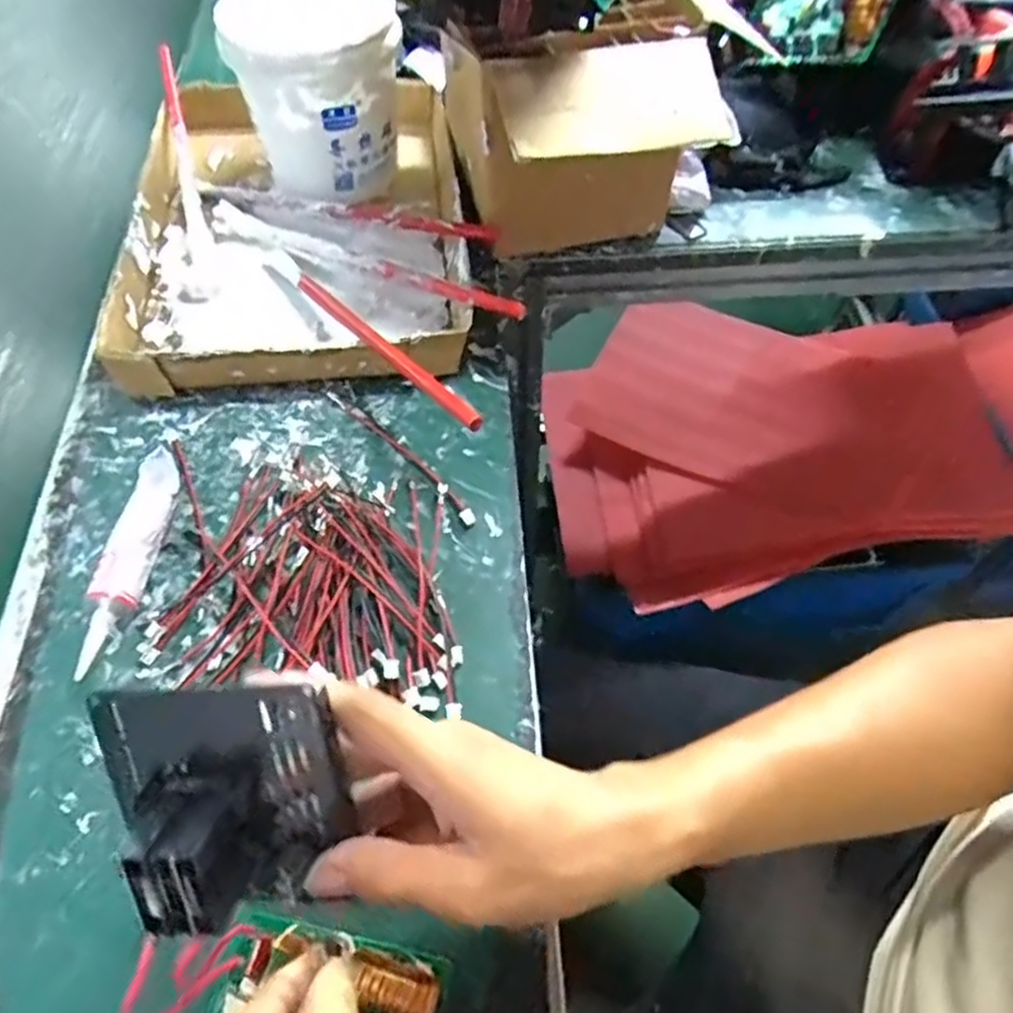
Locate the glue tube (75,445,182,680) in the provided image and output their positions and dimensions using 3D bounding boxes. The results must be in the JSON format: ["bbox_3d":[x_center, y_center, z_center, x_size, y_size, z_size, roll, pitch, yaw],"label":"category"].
[{"bbox_3d":[-0.208,0.029,0.387,0.024,0.031,0.126,3,59,3],"label":"glue tube"}]

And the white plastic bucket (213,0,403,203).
[{"bbox_3d":[-0.143,-0.316,0.535,0.117,0.121,0.115,-18,61,-10],"label":"white plastic bucket"}]

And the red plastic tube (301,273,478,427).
[{"bbox_3d":[-0.080,-0.102,0.433,0.213,0.005,0.012,42,99,36],"label":"red plastic tube"}]

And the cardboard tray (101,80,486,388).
[{"bbox_3d":[-0.156,-0.217,0.522,0.244,0.046,0.364,-7,59,-4],"label":"cardboard tray"}]

